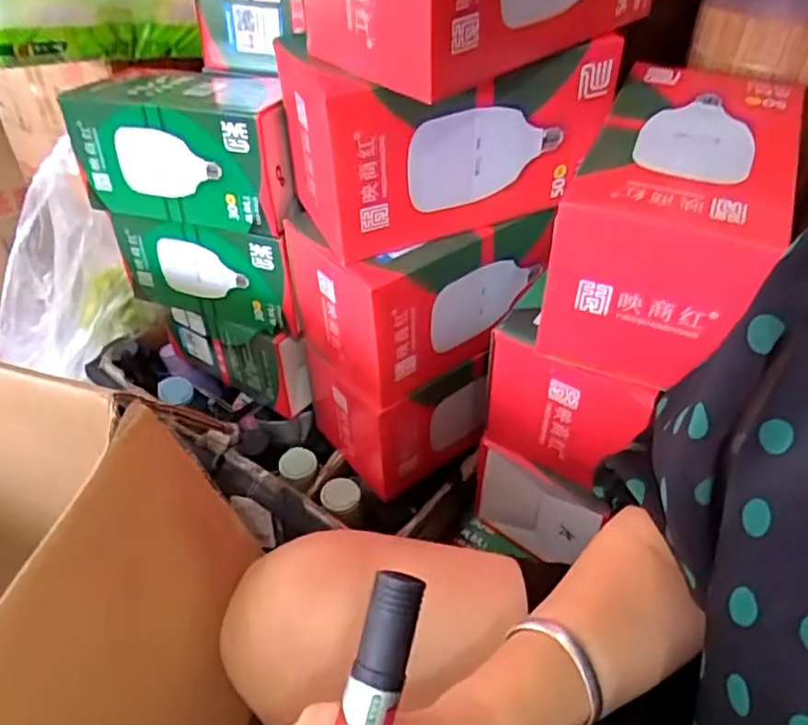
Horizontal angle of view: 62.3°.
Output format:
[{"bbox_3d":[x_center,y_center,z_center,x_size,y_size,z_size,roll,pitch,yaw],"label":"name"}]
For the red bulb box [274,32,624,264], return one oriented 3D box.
[{"bbox_3d":[0.028,-0.181,0.527,0.224,0.125,0.132,-21,47,-25],"label":"red bulb box"}]

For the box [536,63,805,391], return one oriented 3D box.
[{"bbox_3d":[0.199,-0.110,0.495,0.122,0.126,0.239,19,44,16],"label":"box"}]

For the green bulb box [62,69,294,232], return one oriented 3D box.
[{"bbox_3d":[-0.187,-0.198,0.602,0.201,0.103,0.104,14,43,11],"label":"green bulb box"}]

